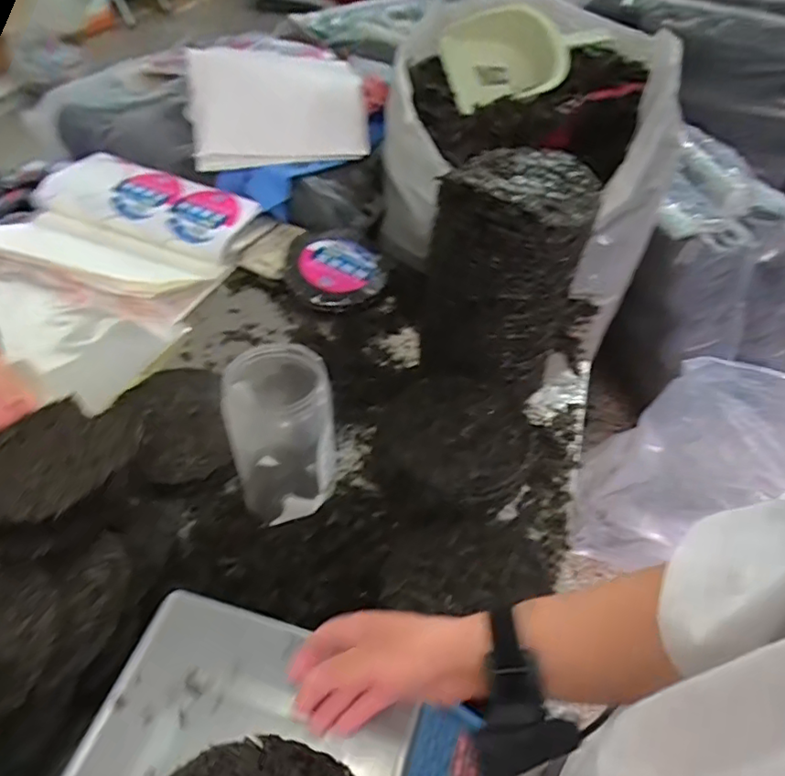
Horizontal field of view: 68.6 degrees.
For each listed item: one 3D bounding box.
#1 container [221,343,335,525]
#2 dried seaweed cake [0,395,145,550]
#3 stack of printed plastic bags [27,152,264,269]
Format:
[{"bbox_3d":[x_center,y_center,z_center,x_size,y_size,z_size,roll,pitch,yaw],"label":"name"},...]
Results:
[{"bbox_3d":[-0.133,0.048,0.697,0.117,0.194,0.131,-2,47,-5],"label":"container"},{"bbox_3d":[-0.404,0.091,0.666,0.182,0.030,0.209,1,37,9],"label":"dried seaweed cake"},{"bbox_3d":[-0.503,-0.375,1.176,0.440,0.071,0.177,22,50,16],"label":"stack of printed plastic bags"}]

